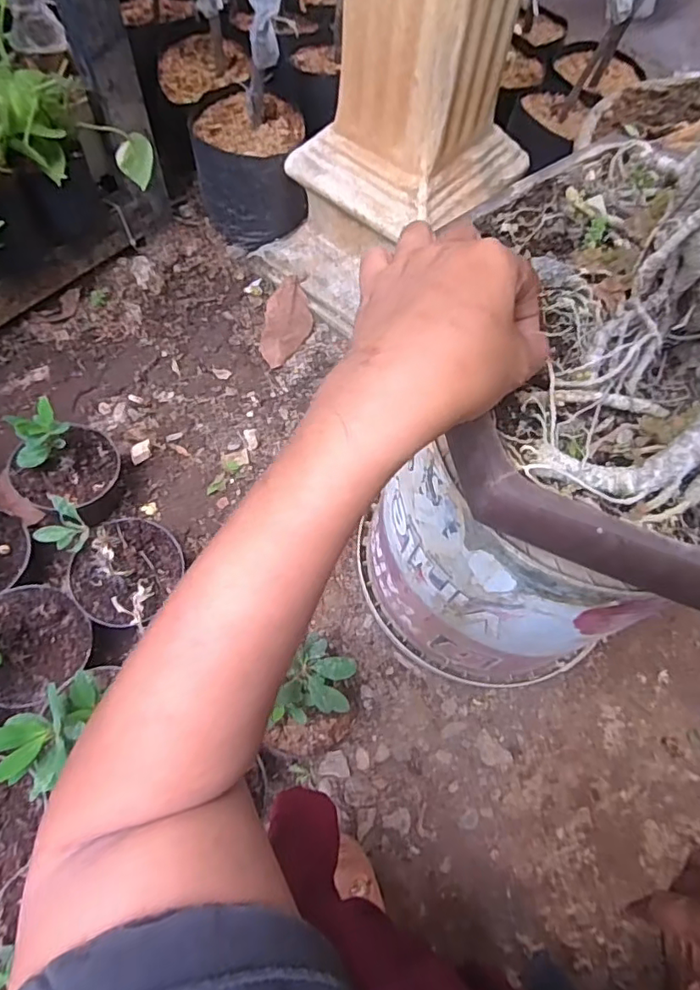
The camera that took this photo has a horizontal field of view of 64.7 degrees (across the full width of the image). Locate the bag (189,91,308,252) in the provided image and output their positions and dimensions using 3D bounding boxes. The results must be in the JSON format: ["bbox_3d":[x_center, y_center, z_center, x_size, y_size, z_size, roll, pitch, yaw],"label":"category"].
[{"bbox_3d":[-0.151,-0.500,0.875,0.156,0.169,0.156,-2,66,-4],"label":"bag"}]

